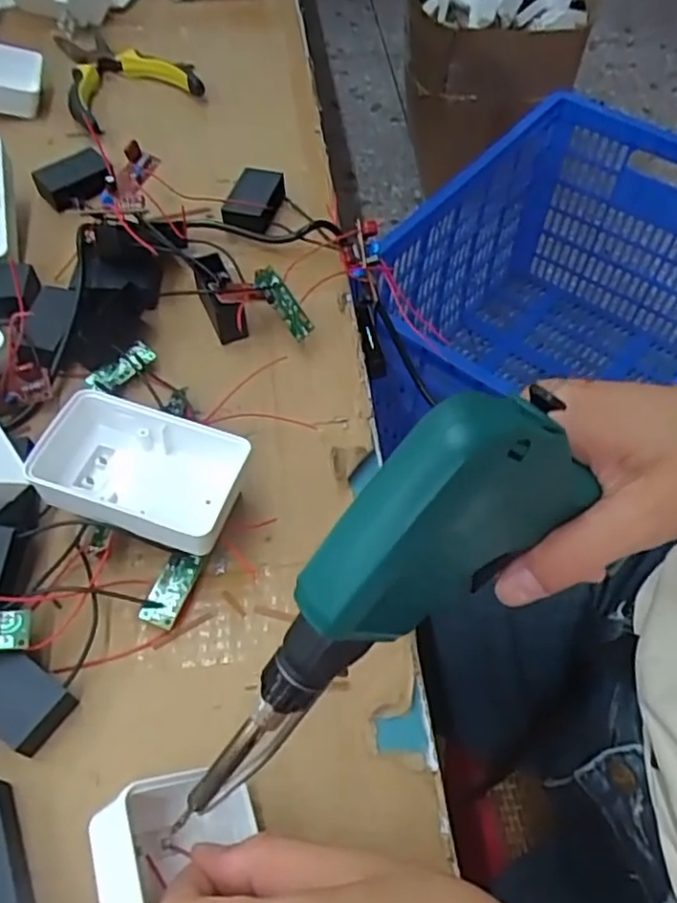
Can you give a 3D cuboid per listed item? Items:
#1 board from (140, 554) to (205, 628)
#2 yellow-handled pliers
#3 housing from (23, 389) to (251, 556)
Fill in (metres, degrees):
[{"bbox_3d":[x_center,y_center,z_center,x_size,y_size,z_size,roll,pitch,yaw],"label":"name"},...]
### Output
[{"bbox_3d":[-0.077,0.063,0.314,0.016,0.006,0.035,20,68,4],"label":"board"},{"bbox_3d":[-0.171,-0.311,0.554,0.101,0.021,0.149,-14,59,-12],"label":"yellow-handled pliers"},{"bbox_3d":[-0.097,0.011,0.327,0.098,0.035,0.058,16,57,9],"label":"housing"}]

